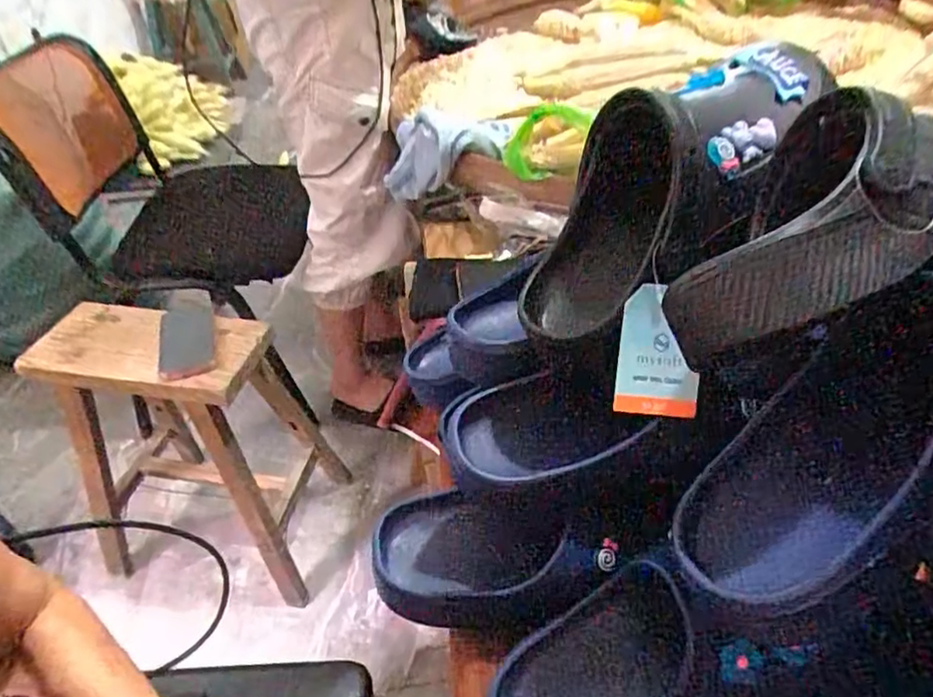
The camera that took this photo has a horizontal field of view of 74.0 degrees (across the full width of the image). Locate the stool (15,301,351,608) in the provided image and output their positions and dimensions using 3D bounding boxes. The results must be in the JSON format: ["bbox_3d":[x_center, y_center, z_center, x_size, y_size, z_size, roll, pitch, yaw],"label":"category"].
[{"bbox_3d":[-0.470,0.158,1.143,0.410,0.510,0.350,9,43,14],"label":"stool"}]

